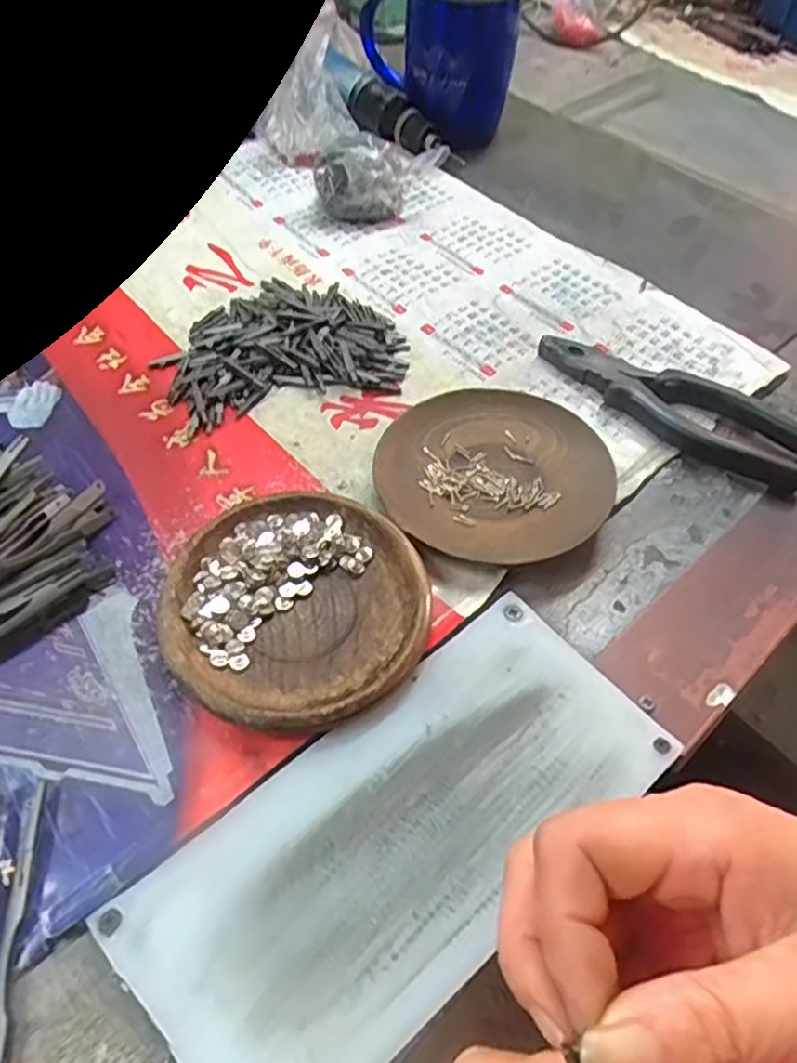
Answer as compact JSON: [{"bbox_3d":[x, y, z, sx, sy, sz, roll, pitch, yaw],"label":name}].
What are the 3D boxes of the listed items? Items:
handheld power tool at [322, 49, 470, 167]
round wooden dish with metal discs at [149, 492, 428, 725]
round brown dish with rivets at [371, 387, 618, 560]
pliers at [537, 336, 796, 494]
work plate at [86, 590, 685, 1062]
[{"bbox_3d":[-0.005,-0.344,0.568,0.155,0.028,0.035,44,62,12],"label":"handheld power tool"},{"bbox_3d":[-0.043,0.032,0.299,0.110,0.017,0.110,1,52,-1],"label":"round wooden dish with metal discs"},{"bbox_3d":[0.047,-0.030,0.352,0.114,0.016,0.109,1,52,-1],"label":"round brown dish with rivets"},{"bbox_3d":[0.154,-0.068,0.384,0.168,0.016,0.049,27,56,18],"label":"pliers"},{"bbox_3d":[0.005,0.105,0.249,0.195,0.010,0.091,-34,60,-24],"label":"work plate"}]

